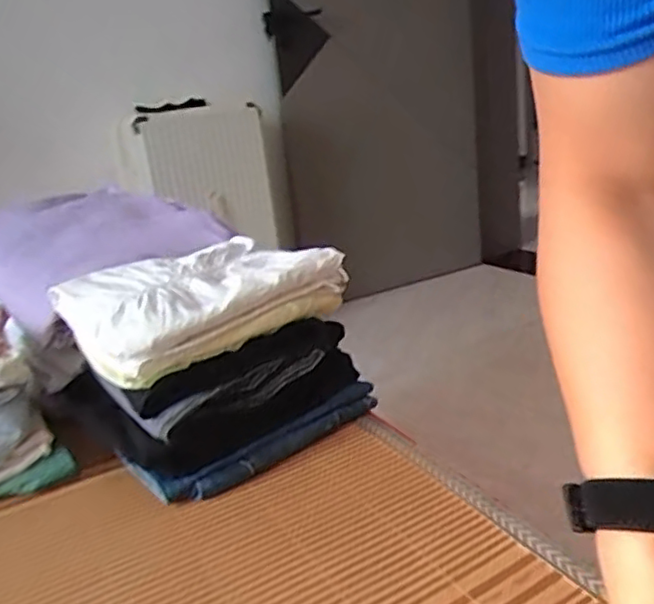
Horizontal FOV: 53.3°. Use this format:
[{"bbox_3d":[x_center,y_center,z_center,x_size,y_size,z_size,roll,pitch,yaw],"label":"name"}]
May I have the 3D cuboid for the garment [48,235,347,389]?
[{"bbox_3d":[-0.152,-0.004,0.765,0.285,0.080,0.190,-18,22,-29],"label":"garment"}]

